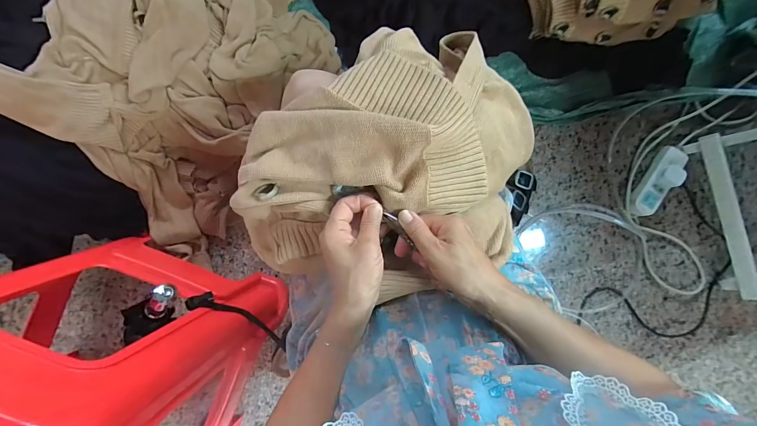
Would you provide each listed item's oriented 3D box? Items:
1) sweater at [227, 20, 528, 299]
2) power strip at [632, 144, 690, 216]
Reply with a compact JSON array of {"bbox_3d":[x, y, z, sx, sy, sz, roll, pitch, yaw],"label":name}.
[{"bbox_3d":[0.021,-0.059,0.405,0.323,0.117,0.329,20,92,-2],"label":"sweater"},{"bbox_3d":[0.641,-0.070,0.773,0.061,0.065,0.173,31,91,0],"label":"power strip"}]

